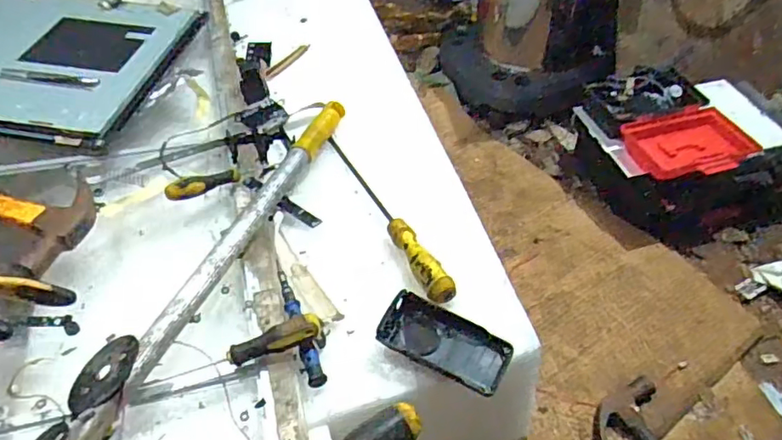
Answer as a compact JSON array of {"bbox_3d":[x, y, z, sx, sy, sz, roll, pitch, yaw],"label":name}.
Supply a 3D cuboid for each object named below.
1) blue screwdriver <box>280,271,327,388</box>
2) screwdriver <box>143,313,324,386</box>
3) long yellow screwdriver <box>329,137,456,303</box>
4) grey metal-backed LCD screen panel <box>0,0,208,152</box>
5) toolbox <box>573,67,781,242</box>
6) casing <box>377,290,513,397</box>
[{"bbox_3d":[-0.091,0.103,0.569,0.018,0.018,0.140,-14,50,-15],"label":"blue screwdriver"},{"bbox_3d":[-0.135,0.123,0.517,0.159,0.024,0.023,-17,51,-18],"label":"screwdriver"},{"bbox_3d":[-0.007,-0.017,0.645,0.025,0.031,0.280,-18,51,-18],"label":"long yellow screwdriver"},{"bbox_3d":[-0.586,-0.248,0.832,0.523,0.023,0.342,9,48,5],"label":"grey metal-backed LCD screen panel"},{"bbox_3d":[0.589,-0.130,1.108,0.409,0.195,0.283,-8,49,-10],"label":"toolbox"},{"bbox_3d":[0.049,0.114,0.534,0.118,0.022,0.060,25,51,19],"label":"casing"}]

